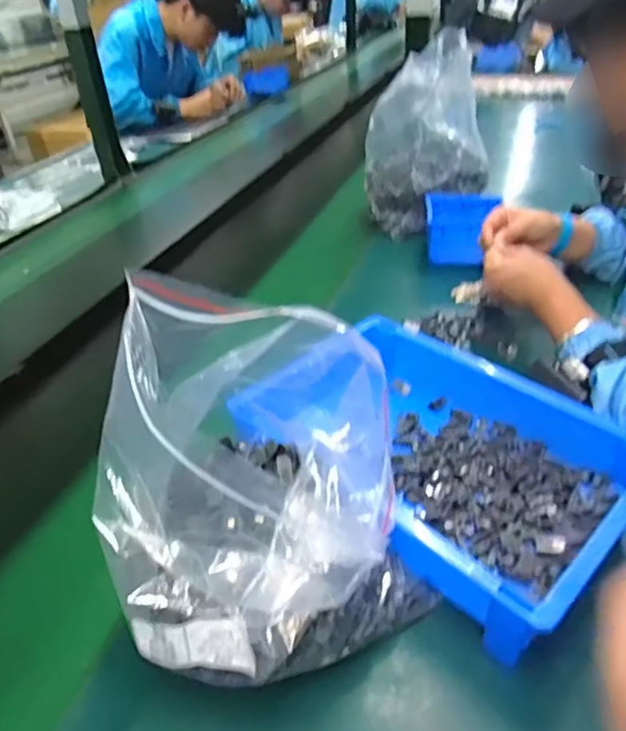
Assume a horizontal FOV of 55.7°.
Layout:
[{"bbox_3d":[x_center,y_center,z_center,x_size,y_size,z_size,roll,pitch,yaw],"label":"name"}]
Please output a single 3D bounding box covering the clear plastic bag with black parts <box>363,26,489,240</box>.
[{"bbox_3d":[0.183,-0.374,0.960,0.191,0.250,0.195,1,35,8],"label":"clear plastic bag with black parts"}]

